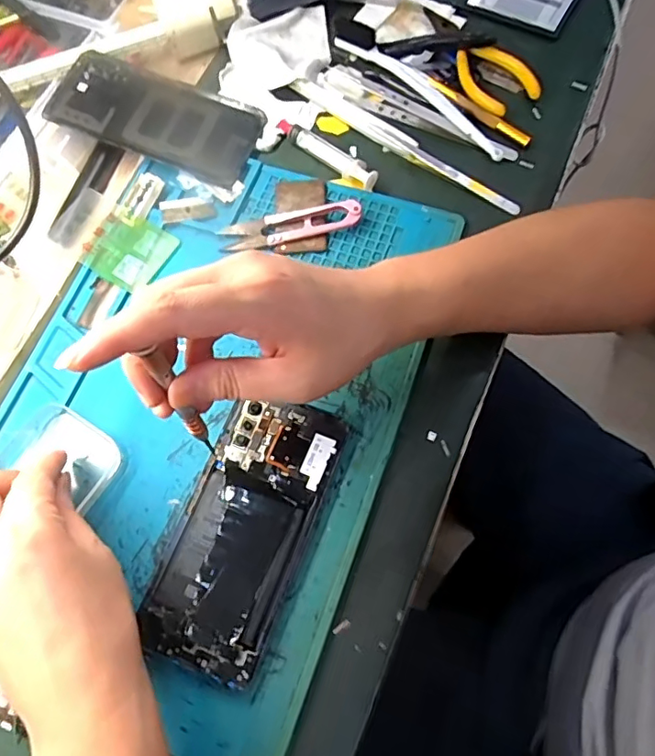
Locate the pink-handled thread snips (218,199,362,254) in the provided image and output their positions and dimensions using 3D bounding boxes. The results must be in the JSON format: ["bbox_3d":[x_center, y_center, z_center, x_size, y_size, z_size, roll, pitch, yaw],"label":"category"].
[{"bbox_3d":[-0.028,-0.112,0.390,0.099,0.015,0.028,-13,71,-2],"label":"pink-handled thread snips"}]

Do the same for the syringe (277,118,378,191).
[{"bbox_3d":[-0.002,-0.172,0.414,0.094,0.011,0.015,38,77,14],"label":"syringe"}]

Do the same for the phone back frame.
[{"bbox_3d":[-0.134,-0.203,0.425,0.157,0.009,0.069,21,76,1],"label":"phone back frame"}]

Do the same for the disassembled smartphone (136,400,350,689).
[{"bbox_3d":[-0.048,0.087,0.322,0.070,0.009,0.155,21,73,9],"label":"disassembled smartphone"}]

